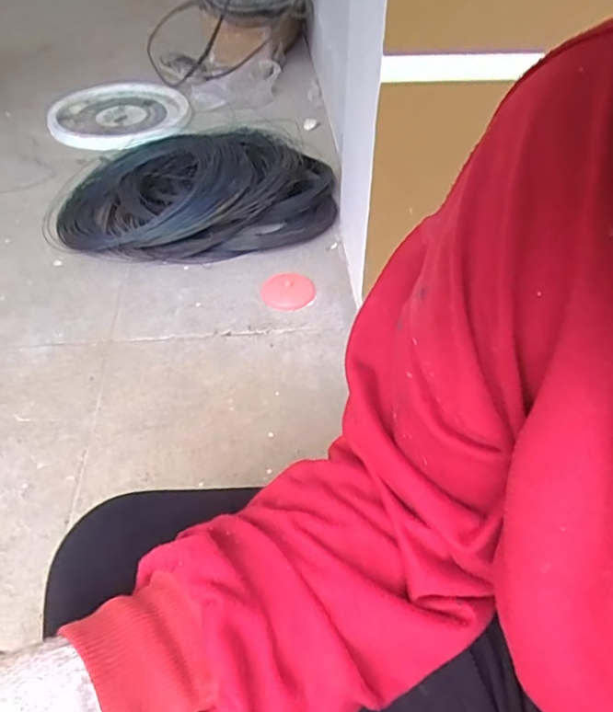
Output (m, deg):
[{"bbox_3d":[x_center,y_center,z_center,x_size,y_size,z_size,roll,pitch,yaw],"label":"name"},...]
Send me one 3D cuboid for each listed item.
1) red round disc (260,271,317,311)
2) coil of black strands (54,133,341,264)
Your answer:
[{"bbox_3d":[-0.028,-0.096,0.821,0.077,0.016,0.075,0,46,0],"label":"red round disc"},{"bbox_3d":[-0.182,-0.280,0.949,0.470,0.113,0.333,-16,49,-15],"label":"coil of black strands"}]

